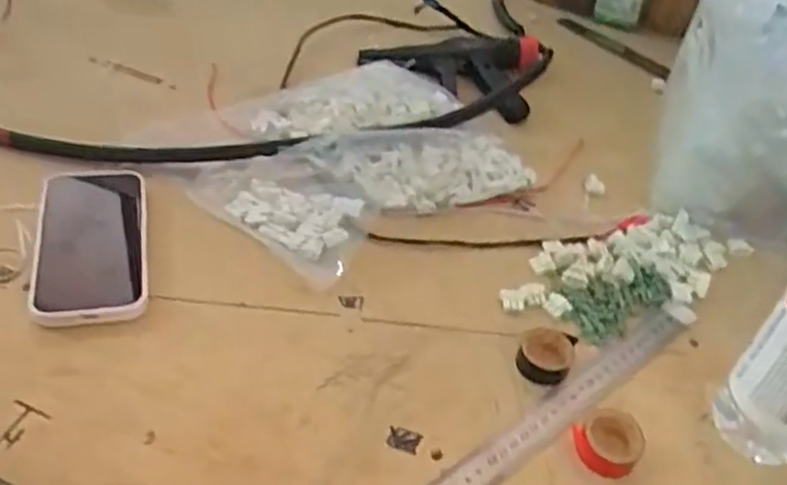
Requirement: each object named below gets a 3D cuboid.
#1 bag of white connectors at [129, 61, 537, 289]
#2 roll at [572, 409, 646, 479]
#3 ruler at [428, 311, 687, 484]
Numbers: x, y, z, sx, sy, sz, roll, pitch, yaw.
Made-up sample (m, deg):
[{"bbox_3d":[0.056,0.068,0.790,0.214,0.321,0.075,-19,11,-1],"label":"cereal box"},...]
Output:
[{"bbox_3d":[-0.045,-0.082,0.638,0.266,0.043,0.228,-27,53,-31],"label":"bag of white connectors"},{"bbox_3d":[0.134,0.121,0.452,0.046,0.011,0.039,-23,50,-29],"label":"roll"},{"bbox_3d":[0.097,0.115,0.473,0.289,0.005,0.025,-27,59,-31],"label":"ruler"}]

